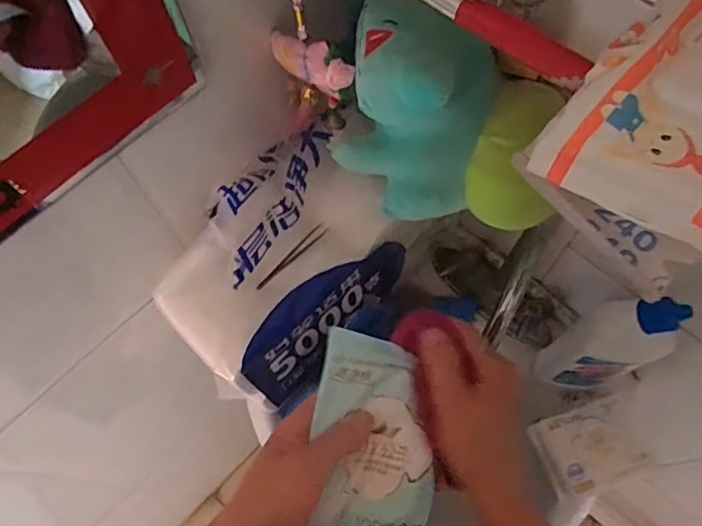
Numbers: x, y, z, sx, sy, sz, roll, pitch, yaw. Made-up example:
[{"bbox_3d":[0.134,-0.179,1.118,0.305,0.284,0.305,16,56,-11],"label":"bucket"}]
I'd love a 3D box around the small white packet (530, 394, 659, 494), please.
[{"bbox_3d":[0.265,0.200,0.614,0.107,0.020,0.082,-19,67,-7],"label":"small white packet"}]

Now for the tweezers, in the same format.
[{"bbox_3d":[-0.059,-0.008,0.549,0.090,0.009,0.010,-41,71,-15],"label":"tweezers"}]

